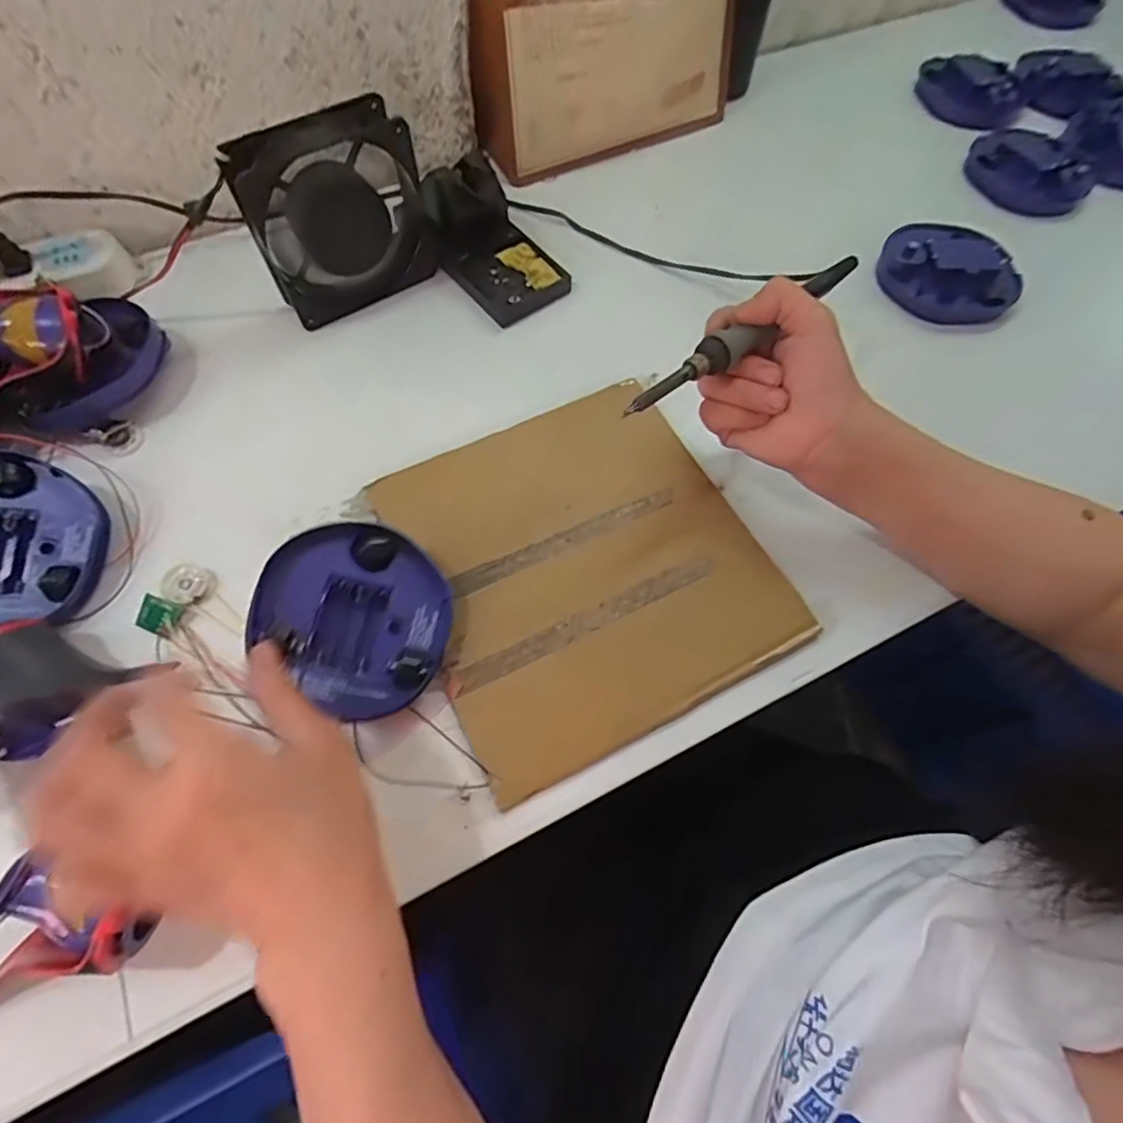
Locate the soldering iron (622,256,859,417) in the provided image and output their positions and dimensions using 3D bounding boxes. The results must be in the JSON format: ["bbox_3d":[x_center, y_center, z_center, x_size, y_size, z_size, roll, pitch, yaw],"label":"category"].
[{"bbox_3d":[0.115,-0.136,0.349,0.216,0.016,0.022,-37,71,-24],"label":"soldering iron"}]

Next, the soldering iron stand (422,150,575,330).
[{"bbox_3d":[-0.058,-0.262,0.470,0.072,0.069,0.126,-39,71,-17],"label":"soldering iron stand"}]

